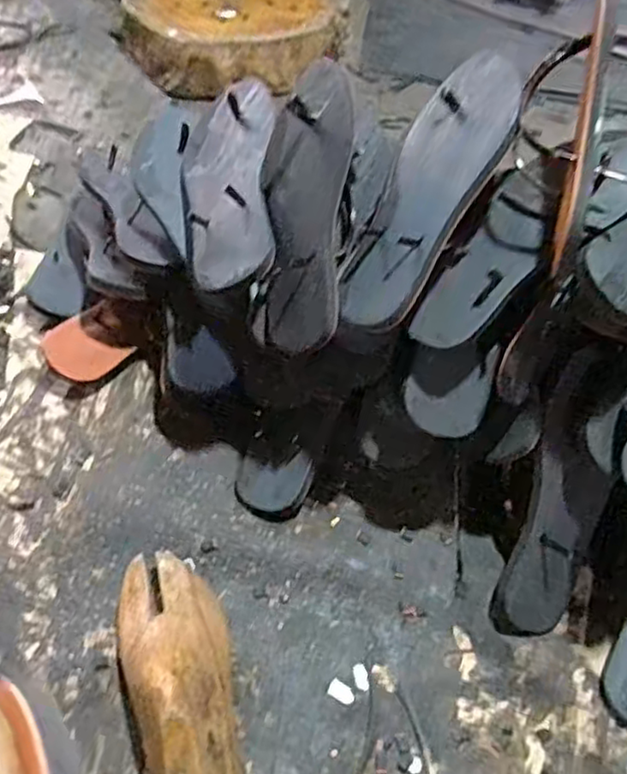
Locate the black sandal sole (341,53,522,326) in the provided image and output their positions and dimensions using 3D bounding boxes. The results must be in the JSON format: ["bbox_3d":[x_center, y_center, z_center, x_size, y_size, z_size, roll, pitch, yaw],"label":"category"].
[{"bbox_3d":[0.099,-0.159,0.536,0.093,0.016,0.246,14,78,42],"label":"black sandal sole"}]

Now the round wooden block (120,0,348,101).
[{"bbox_3d":[-0.129,-0.620,1.152,0.346,0.091,0.369,2,53,-3],"label":"round wooden block"}]

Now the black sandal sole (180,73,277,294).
[{"bbox_3d":[-0.081,-0.189,0.615,0.095,0.022,0.231,-12,60,22],"label":"black sandal sole"}]

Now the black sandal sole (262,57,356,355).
[{"bbox_3d":[-0.011,-0.149,0.569,0.090,0.016,0.235,1,87,40],"label":"black sandal sole"}]

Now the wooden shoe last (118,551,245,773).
[{"bbox_3d":[-0.094,0.227,0.499,0.079,0.086,0.239,-14,55,-14],"label":"wooden shoe last"}]

